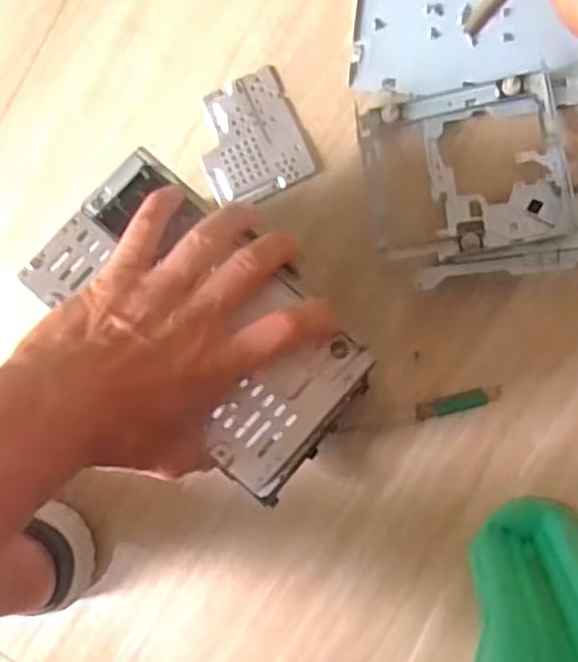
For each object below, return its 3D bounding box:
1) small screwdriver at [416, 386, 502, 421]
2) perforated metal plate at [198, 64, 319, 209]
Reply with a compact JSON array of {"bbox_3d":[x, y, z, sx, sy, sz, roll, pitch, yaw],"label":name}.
[{"bbox_3d":[0.126,0.053,0.597,0.063,0.004,0.013,-15,91,9],"label":"small screwdriver"},{"bbox_3d":[-0.030,-0.144,0.608,0.079,0.006,0.089,-24,89,9],"label":"perforated metal plate"}]

